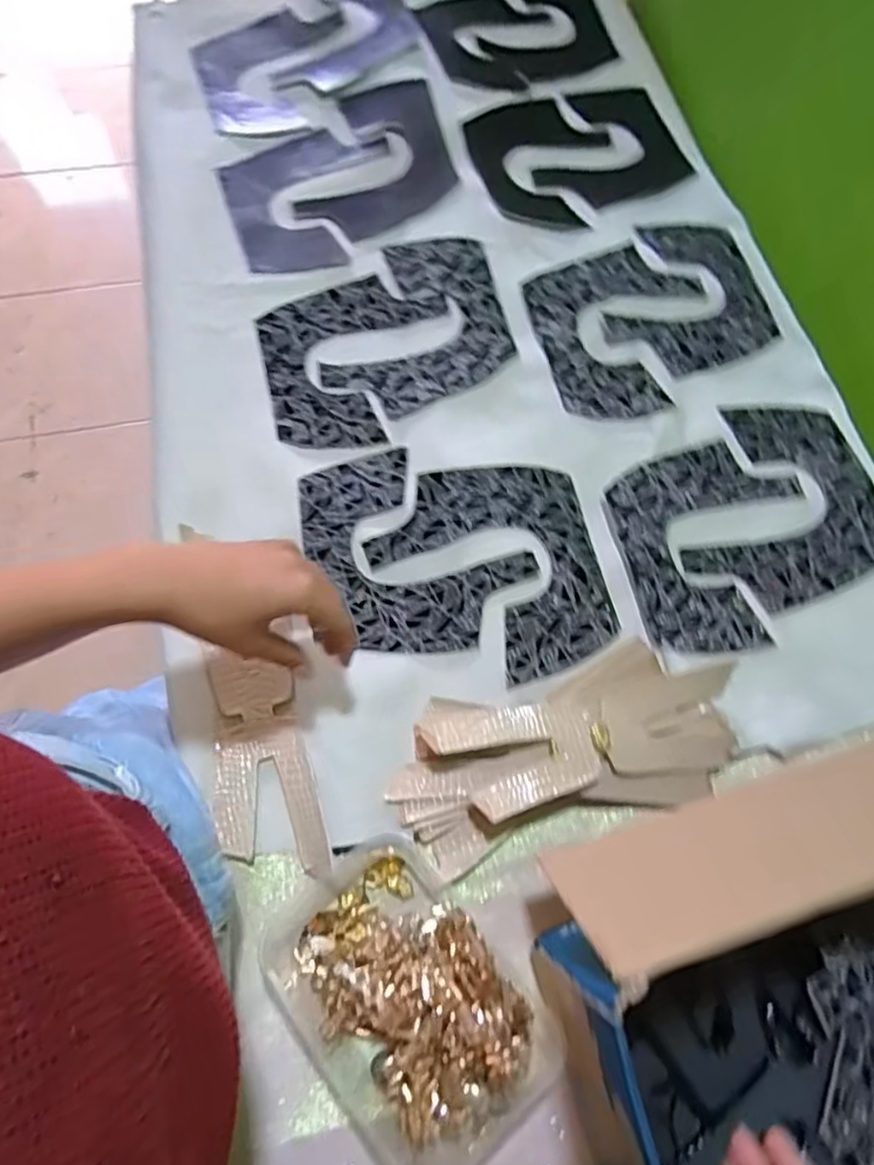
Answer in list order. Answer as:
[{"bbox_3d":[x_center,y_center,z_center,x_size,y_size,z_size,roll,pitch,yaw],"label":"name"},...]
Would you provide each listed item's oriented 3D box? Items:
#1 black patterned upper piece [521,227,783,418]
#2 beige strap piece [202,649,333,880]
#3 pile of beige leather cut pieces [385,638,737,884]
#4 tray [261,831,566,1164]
[{"bbox_3d":[0.209,-0.261,0.632,0.269,0.009,0.172,-34,80,-16],"label":"black patterned upper piece"},{"bbox_3d":[-0.131,0.131,0.477,0.072,0.010,0.168,-15,72,-7],"label":"beige strap piece"},{"bbox_3d":[0.093,0.121,0.472,0.247,0.035,0.112,-16,70,-5],"label":"pile of beige leather cut pieces"},{"bbox_3d":[-0.022,0.266,0.409,0.137,0.045,0.190,-38,73,-13],"label":"tray"}]

